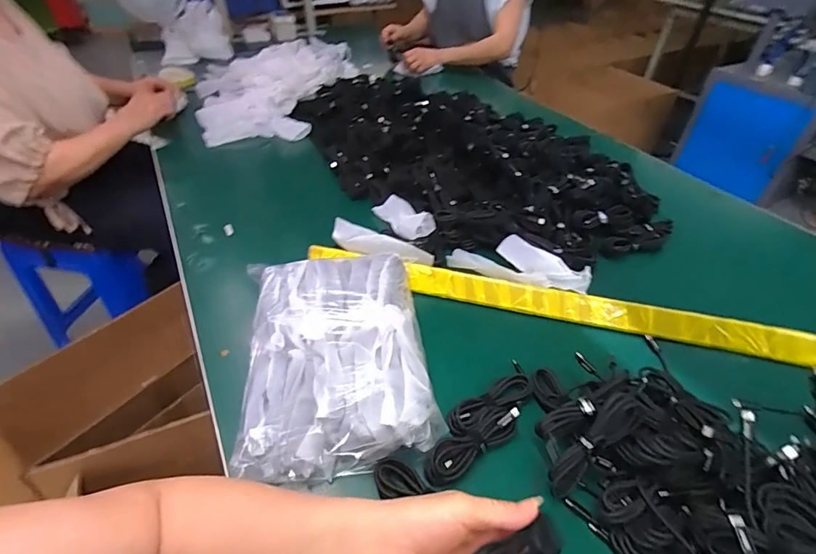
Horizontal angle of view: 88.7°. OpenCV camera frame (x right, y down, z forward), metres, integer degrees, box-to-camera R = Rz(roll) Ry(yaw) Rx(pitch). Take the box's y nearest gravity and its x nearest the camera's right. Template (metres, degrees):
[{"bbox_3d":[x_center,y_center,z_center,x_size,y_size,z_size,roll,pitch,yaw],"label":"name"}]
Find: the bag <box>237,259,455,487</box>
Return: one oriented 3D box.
[{"bbox_3d":[-0.082,0.084,0.475,0.194,0.074,0.267,-4,43,-8],"label":"bag"}]

